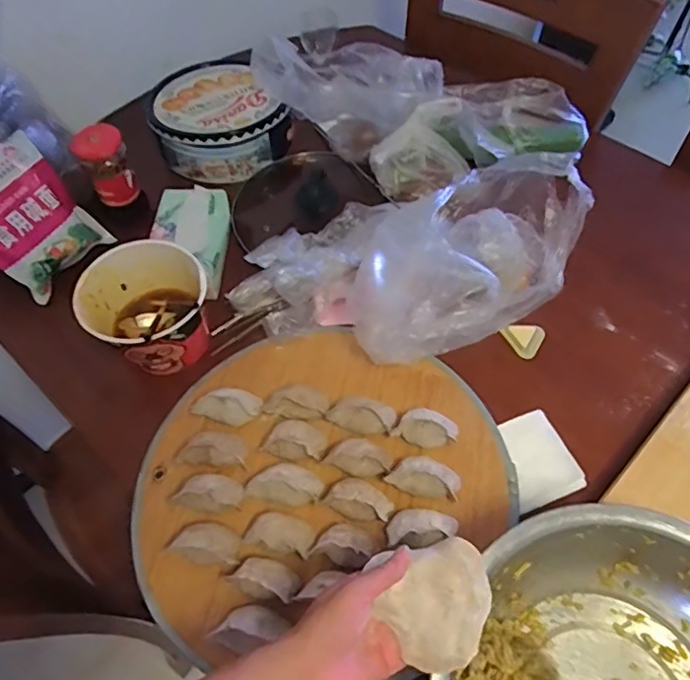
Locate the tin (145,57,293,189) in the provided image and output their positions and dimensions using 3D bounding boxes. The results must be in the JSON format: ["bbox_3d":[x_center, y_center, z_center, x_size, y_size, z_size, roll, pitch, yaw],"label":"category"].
[{"bbox_3d":[-0.209,-0.349,0.887,0.189,0.077,0.210,-33,63,-19],"label":"tin"}]

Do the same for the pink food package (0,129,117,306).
[{"bbox_3d":[-0.415,-0.156,0.734,0.028,0.176,0.147,6,53,38],"label":"pink food package"}]

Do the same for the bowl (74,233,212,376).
[{"bbox_3d":[-0.228,-0.029,0.679,0.140,0.119,0.128,0,58,1],"label":"bowl"}]

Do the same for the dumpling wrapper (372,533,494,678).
[{"bbox_3d":[0.074,0.200,0.423,0.083,0.010,0.075,-35,63,3],"label":"dumpling wrapper"}]

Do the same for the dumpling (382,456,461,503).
[{"bbox_3d":[0.084,0.141,0.585,0.075,0.044,0.030,14,59,9],"label":"dumpling"}]

